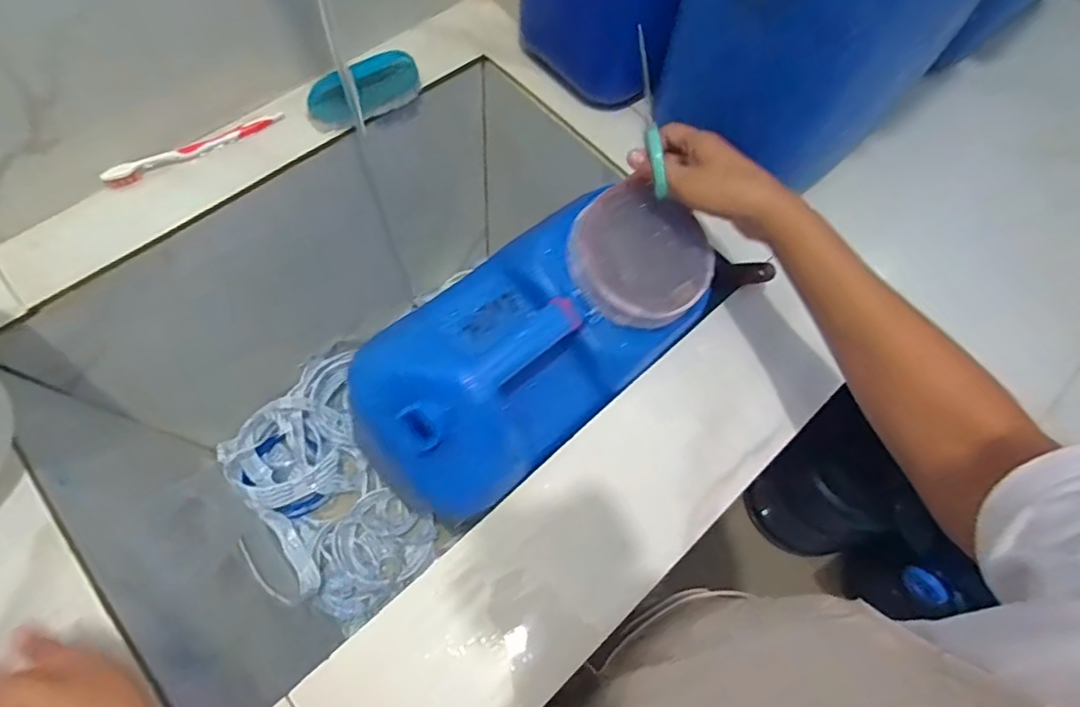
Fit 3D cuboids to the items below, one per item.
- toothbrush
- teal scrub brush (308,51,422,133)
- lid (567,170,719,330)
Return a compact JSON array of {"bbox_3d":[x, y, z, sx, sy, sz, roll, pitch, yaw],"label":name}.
[{"bbox_3d":[-0.349,-0.210,0.595,0.177,0.018,0.014,-29,71,-15],"label":"toothbrush"},{"bbox_3d":[-0.185,-0.278,0.622,0.122,0.038,0.036,-31,71,-15],"label":"teal scrub brush"},{"bbox_3d":[0.084,-0.081,0.492,0.108,0.018,0.116,0,88,-12],"label":"lid"}]

